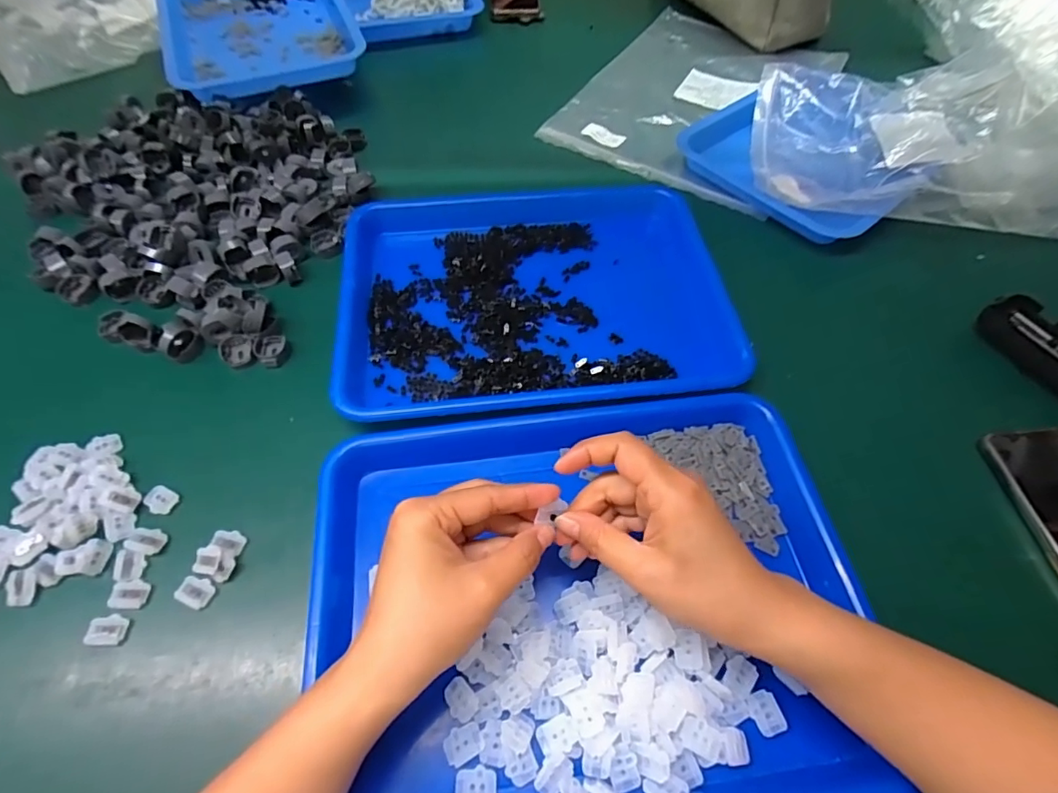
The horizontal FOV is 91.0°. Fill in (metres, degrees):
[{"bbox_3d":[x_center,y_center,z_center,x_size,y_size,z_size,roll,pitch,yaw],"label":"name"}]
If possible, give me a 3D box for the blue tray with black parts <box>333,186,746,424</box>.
[{"bbox_3d":[0.004,-0.097,0.469,0.325,0.034,0.246,-4,58,-5],"label":"blue tray with black parts"}]

